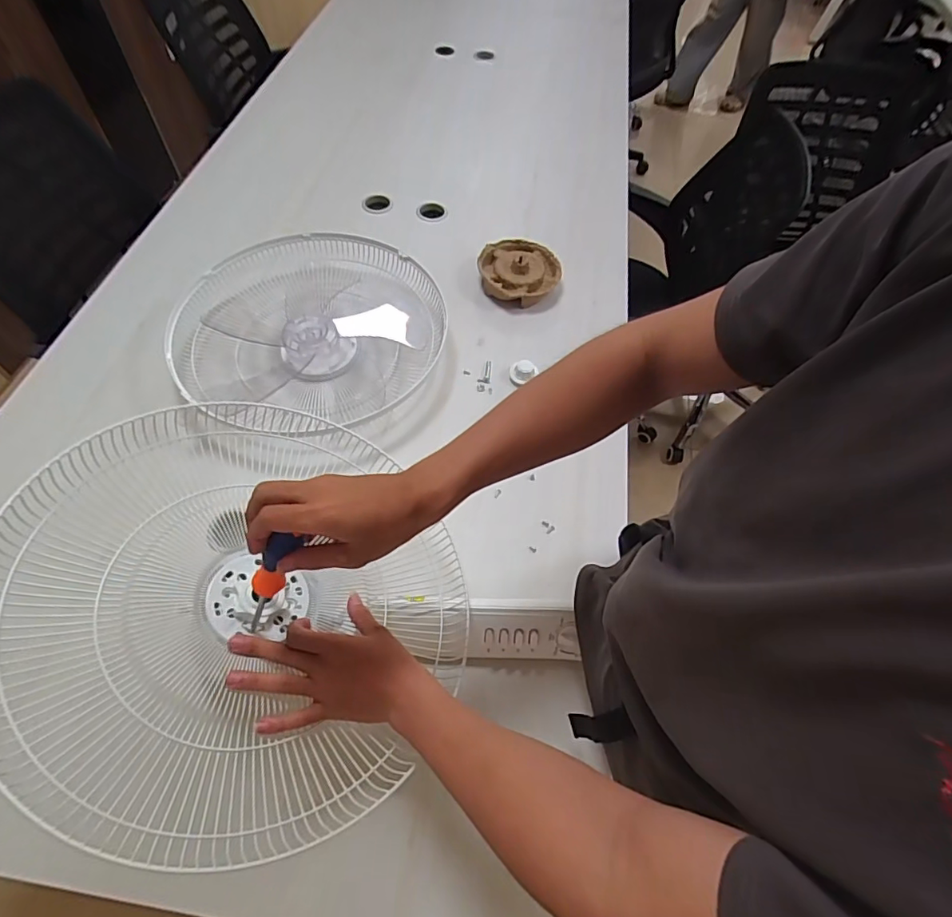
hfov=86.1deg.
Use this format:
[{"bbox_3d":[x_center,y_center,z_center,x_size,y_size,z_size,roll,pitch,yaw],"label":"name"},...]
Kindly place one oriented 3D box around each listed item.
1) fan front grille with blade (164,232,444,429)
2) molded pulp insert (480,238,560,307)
[{"bbox_3d":[-0.284,-0.219,0.887,0.401,0.090,0.419,2,58,-3],"label":"fan front grille with blade"},{"bbox_3d":[0.086,-0.373,1.013,0.149,0.060,0.141,2,58,-3],"label":"molded pulp insert"}]

